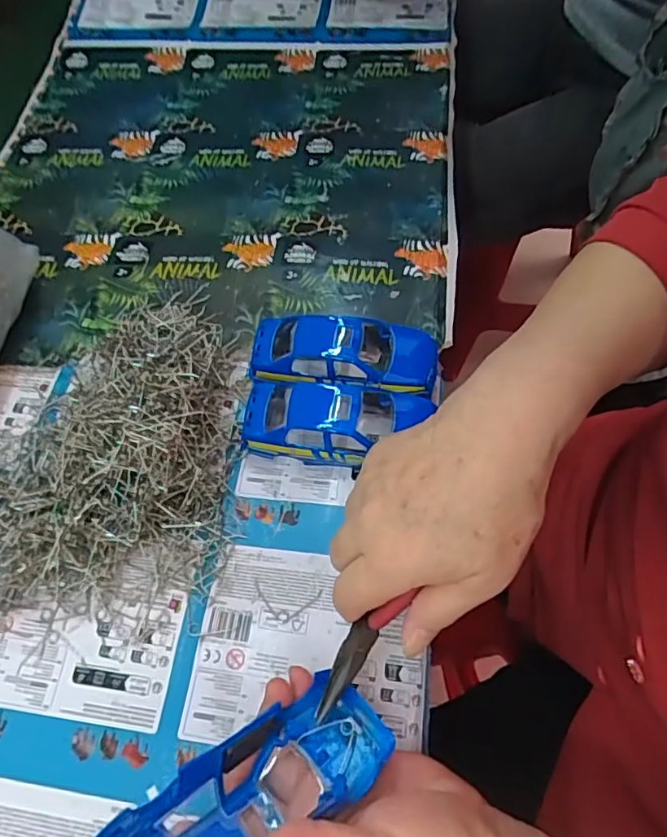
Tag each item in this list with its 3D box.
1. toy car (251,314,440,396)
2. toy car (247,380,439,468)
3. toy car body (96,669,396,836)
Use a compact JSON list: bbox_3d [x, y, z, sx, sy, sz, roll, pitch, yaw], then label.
[{"bbox_3d":[0.009,-0.045,0.389,0.127,0.039,0.054,3,62,8],"label":"toy car"},{"bbox_3d":[0.000,0.003,0.368,0.114,0.041,0.055,7,63,9],"label":"toy car"},{"bbox_3d":[-0.038,0.173,0.252,0.132,0.047,0.052,-20,60,-33],"label":"toy car body"}]

